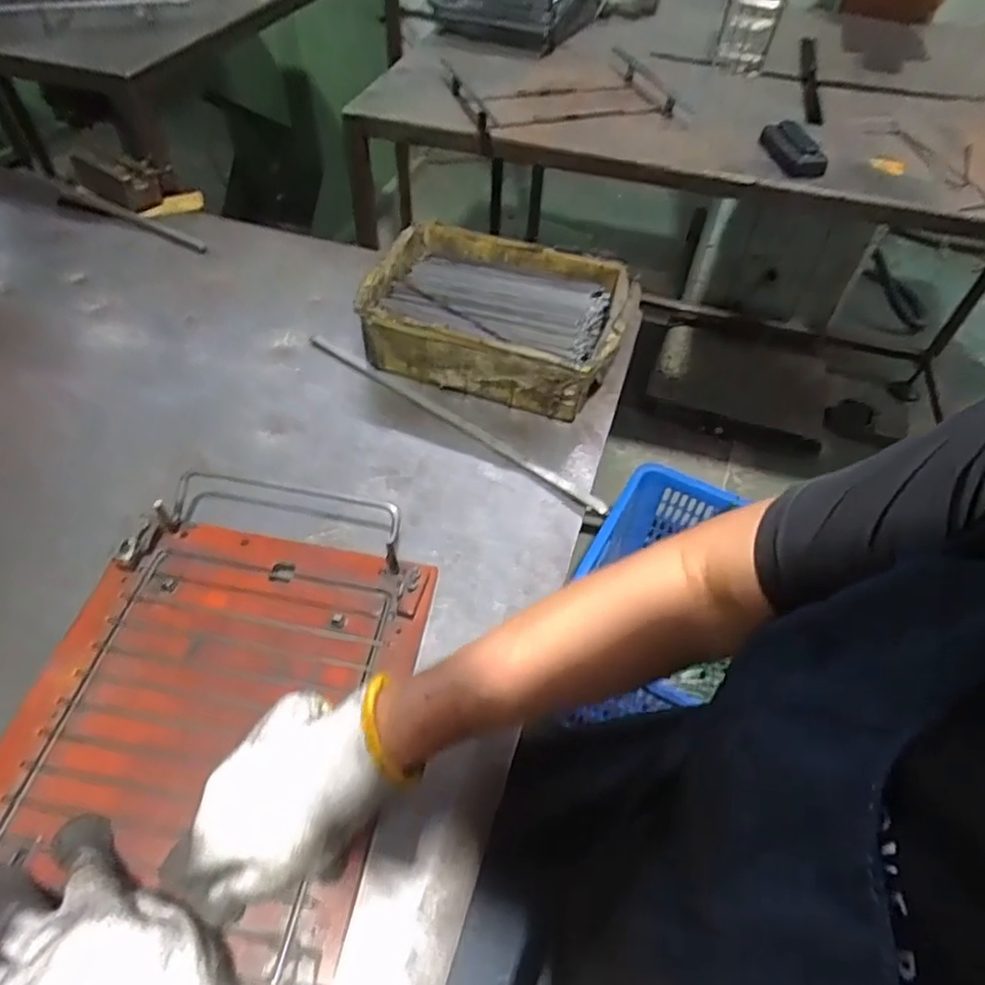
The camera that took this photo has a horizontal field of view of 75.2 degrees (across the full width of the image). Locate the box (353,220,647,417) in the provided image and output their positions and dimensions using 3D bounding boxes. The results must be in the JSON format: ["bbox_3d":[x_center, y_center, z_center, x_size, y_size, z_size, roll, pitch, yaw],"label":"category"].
[{"bbox_3d":[0.007,-0.180,0.667,0.257,0.081,0.180,17,52,10],"label":"box"}]

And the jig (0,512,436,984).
[{"bbox_3d":[-0.185,0.140,0.428,0.242,0.022,0.264,8,51,3],"label":"jig"}]

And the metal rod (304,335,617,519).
[{"bbox_3d":[-0.046,-0.074,0.625,0.361,0.008,0.013,31,55,20],"label":"metal rod"}]

